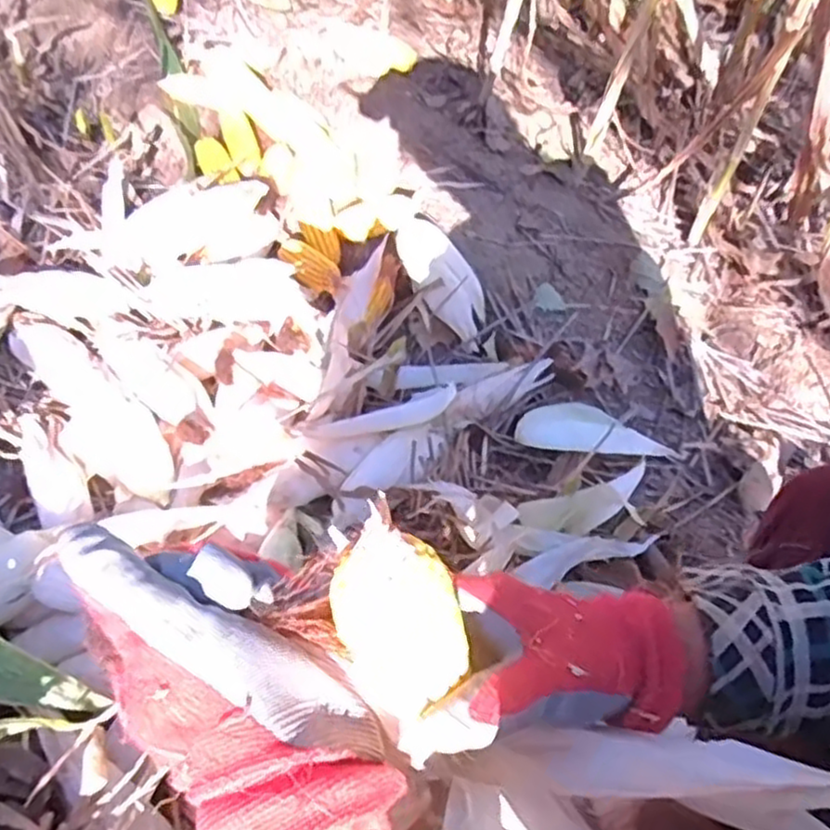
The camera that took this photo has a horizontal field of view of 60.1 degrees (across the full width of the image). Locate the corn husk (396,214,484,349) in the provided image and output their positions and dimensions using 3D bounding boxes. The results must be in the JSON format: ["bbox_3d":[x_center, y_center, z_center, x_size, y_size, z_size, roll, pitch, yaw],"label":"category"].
[{"bbox_3d":[0.042,-0.179,0.930,0.081,0.041,0.216,-14,59,-16],"label":"corn husk"}]

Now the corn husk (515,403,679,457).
[{"bbox_3d":[0.218,0.025,0.856,0.194,0.034,0.060,8,55,-2],"label":"corn husk"}]

